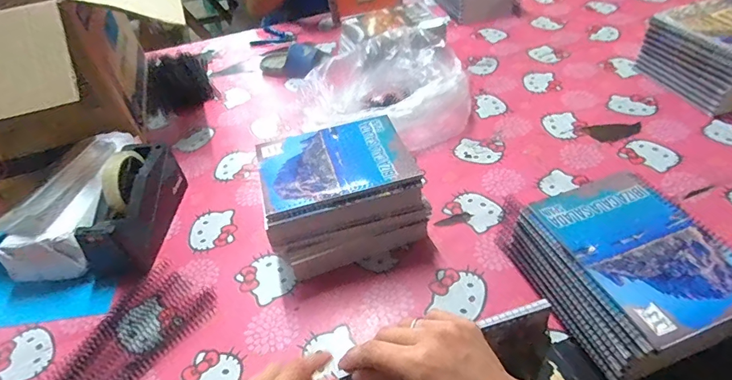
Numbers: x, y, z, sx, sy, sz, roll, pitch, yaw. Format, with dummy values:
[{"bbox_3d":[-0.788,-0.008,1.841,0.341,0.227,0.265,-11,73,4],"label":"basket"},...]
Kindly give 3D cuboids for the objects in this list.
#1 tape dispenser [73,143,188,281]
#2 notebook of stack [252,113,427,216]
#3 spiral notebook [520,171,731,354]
[{"bbox_3d":[-0.344,0.016,0.648,0.074,0.112,0.213,-1,44,6],"label":"tape dispenser"},{"bbox_3d":[-0.044,-0.041,0.581,0.196,0.011,0.145,-13,44,-7],"label":"notebook of stack"},{"bbox_3d":[0.294,0.063,0.467,0.149,0.019,0.192,-16,45,-11],"label":"spiral notebook"}]

